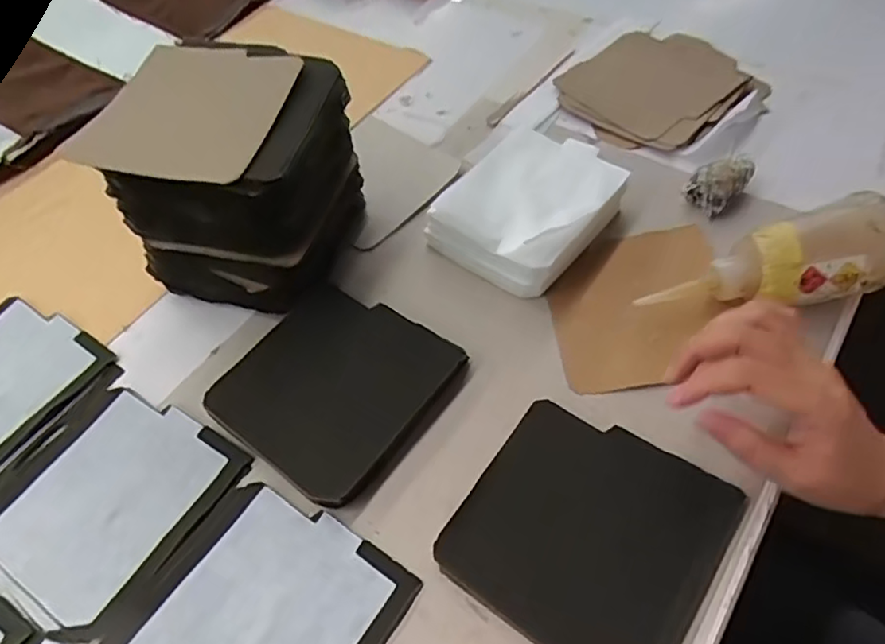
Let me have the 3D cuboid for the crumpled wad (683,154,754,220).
[{"bbox_3d":[0.220,-0.112,0.485,0.044,0.035,0.032,-36,60,-19],"label":"crumpled wad"}]

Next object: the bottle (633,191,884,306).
[{"bbox_3d":[0.225,-0.038,0.422,0.170,0.043,0.057,-15,55,13],"label":"bottle"}]

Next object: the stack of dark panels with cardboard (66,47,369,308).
[{"bbox_3d":[-0.146,-0.106,0.454,0.145,0.139,0.145,14,58,14],"label":"stack of dark panels with cardboard"}]

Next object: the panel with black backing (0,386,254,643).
[{"bbox_3d":[-0.221,0.111,0.394,0.135,0.004,0.137,28,62,22],"label":"panel with black backing"}]

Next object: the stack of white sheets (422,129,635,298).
[{"bbox_3d":[0.073,-0.090,0.473,0.115,0.049,0.133,32,63,24],"label":"stack of white sheets"}]

